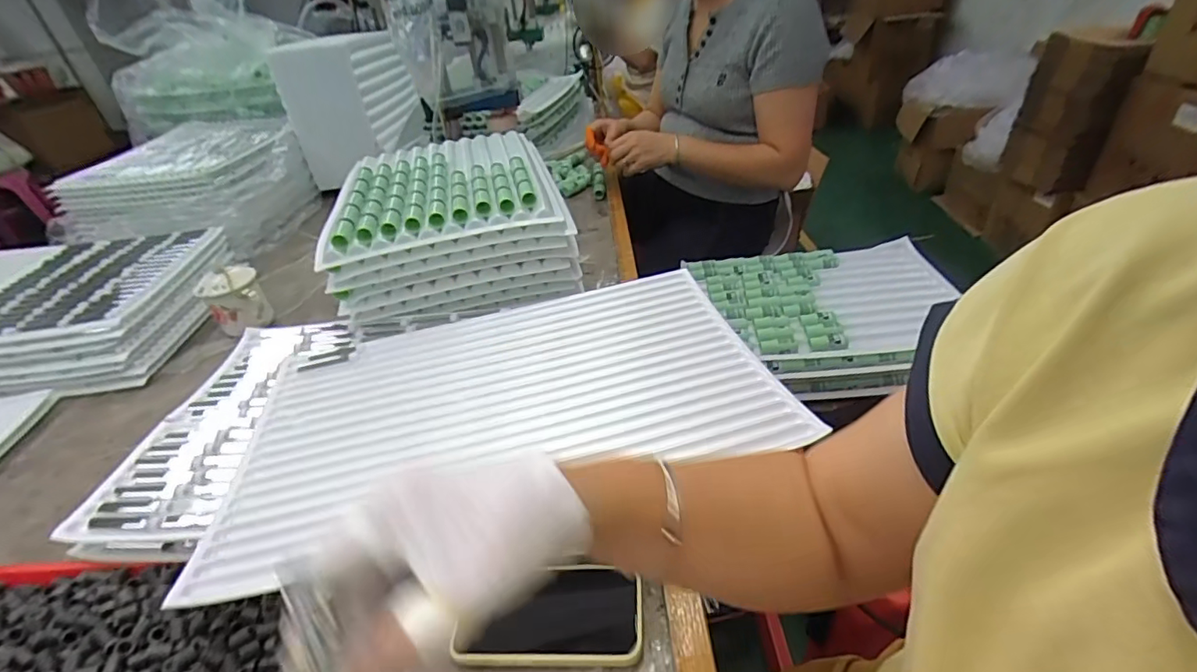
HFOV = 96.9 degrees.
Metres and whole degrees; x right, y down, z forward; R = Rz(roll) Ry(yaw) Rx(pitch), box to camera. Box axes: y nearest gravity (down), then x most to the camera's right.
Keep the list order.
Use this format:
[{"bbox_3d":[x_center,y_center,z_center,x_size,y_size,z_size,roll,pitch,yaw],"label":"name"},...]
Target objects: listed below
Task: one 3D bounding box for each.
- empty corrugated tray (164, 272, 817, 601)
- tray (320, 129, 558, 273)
[{"bbox_3d":[-0.090,0.052,0.532,0.487,0.023,0.313,-13,37,-8],"label":"empty corrugated tray"},{"bbox_3d":[-0.237,-0.233,0.806,0.305,0.041,0.385,-13,37,-8],"label":"tray"}]

